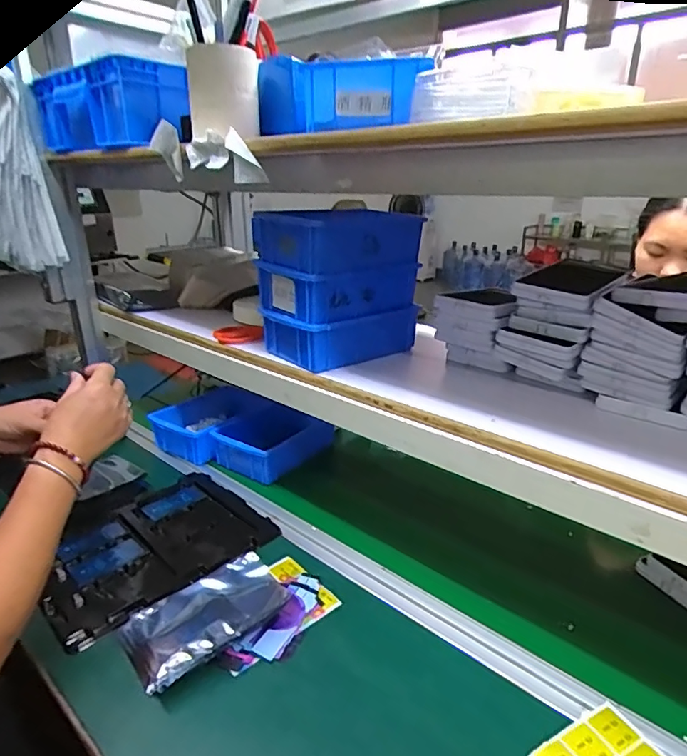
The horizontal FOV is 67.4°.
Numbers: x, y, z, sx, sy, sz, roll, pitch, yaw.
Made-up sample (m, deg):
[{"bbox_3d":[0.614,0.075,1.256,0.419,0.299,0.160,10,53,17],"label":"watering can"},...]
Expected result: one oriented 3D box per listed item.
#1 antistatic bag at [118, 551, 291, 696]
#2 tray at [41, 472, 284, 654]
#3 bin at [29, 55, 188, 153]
[{"bbox_3d":[-0.144,0.255,0.551,0.162,0.036,0.106,-17,26,-37],"label":"antistatic bag"},{"bbox_3d":[-0.250,0.213,0.680,0.272,0.023,0.227,-19,28,-41],"label":"tray"},{"bbox_3d":[-0.349,-0.399,0.772,0.142,0.097,0.268,-19,28,-40],"label":"bin"}]

